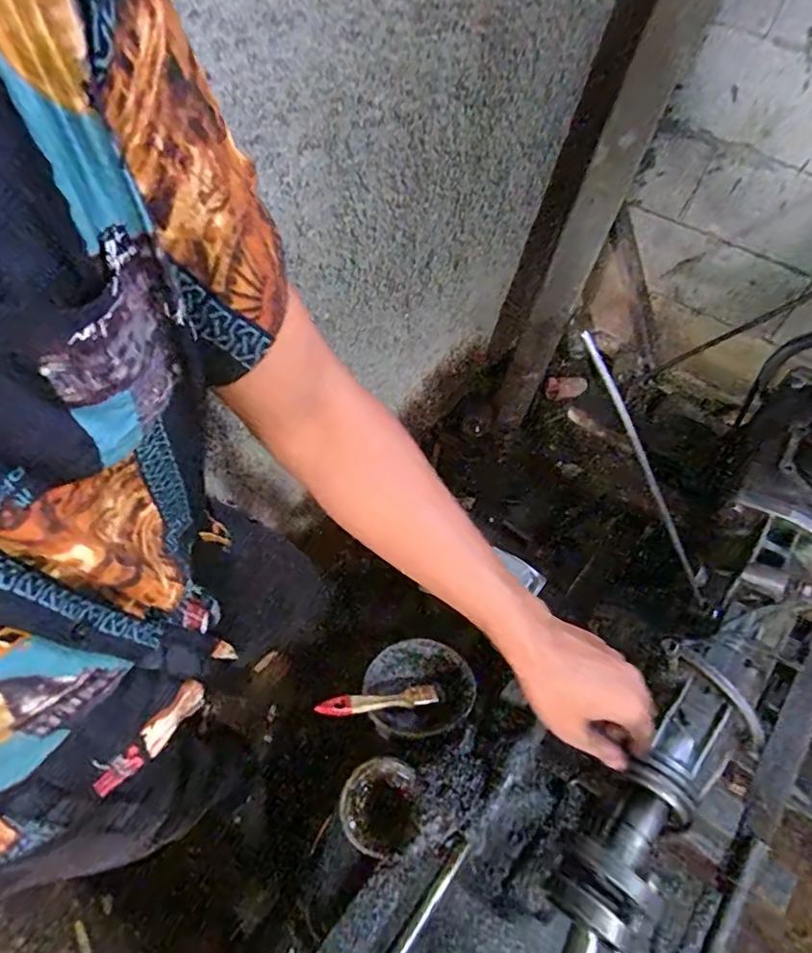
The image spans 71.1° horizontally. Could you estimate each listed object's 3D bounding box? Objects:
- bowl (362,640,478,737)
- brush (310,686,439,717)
[{"bbox_3d":[0.015,0.250,0.678,0.126,0.032,0.104,-10,60,-11],"label":"bowl"},{"bbox_3d":[-0.029,0.255,0.647,0.144,0.015,0.022,3,58,-26],"label":"brush"}]

